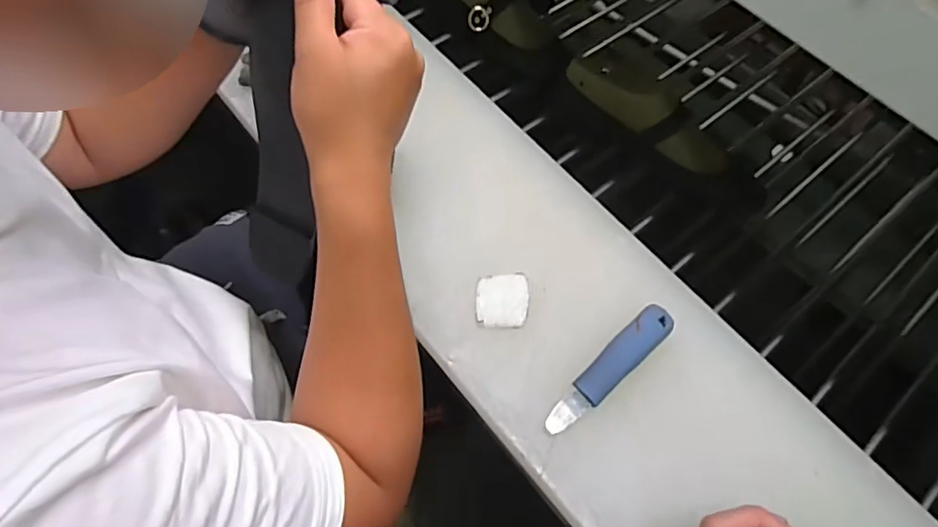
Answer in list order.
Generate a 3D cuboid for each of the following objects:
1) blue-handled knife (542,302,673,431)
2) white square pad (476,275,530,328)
[{"bbox_3d":[0.129,0.095,0.495,0.155,0.018,0.033,-40,72,-20],"label":"blue-handled knife"},{"bbox_3d":[0.033,0.035,0.526,0.048,0.006,0.053,3,63,-2],"label":"white square pad"}]

